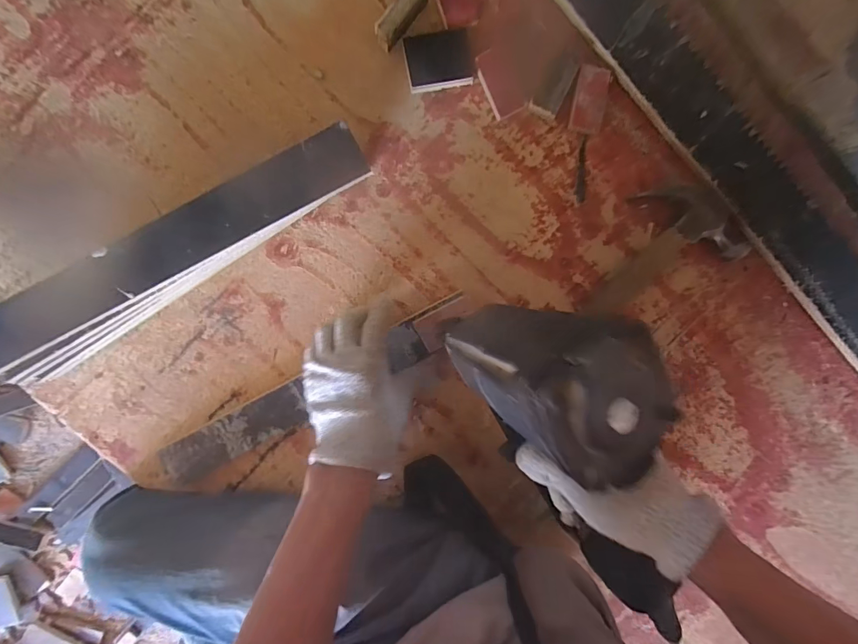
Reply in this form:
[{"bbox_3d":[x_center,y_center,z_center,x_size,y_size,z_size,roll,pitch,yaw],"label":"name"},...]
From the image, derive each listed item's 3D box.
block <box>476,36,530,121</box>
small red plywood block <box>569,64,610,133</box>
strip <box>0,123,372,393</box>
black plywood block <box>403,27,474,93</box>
[{"bbox_3d":[0.076,-0.246,0.421,0.040,0.010,0.063,-26,98,0],"label":"block"},{"bbox_3d":[0.164,-0.228,0.426,0.030,0.014,0.062,10,97,-5],"label":"small red plywood block"},{"bbox_3d":[-0.231,-0.059,0.390,0.388,0.095,0.064,-29,100,2],"label":"strip"},{"bbox_3d":[0.010,-0.260,0.410,0.064,0.010,0.047,-11,98,-2],"label":"black plywood block"}]

